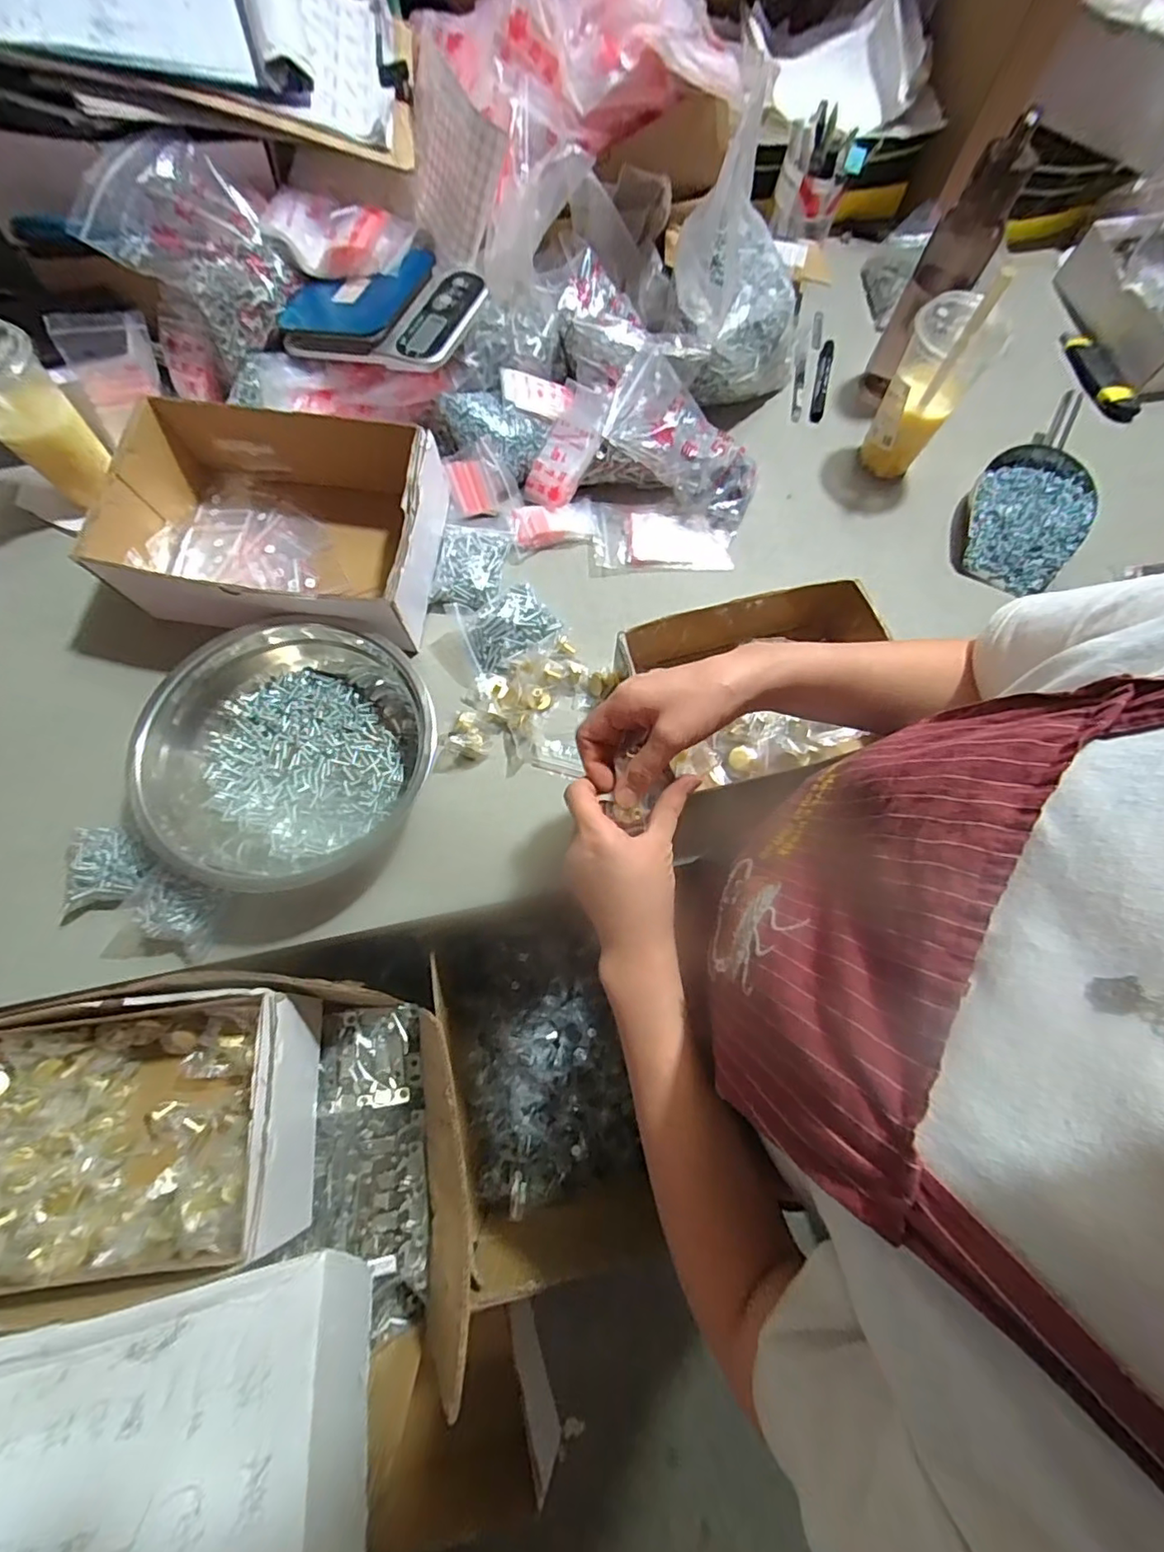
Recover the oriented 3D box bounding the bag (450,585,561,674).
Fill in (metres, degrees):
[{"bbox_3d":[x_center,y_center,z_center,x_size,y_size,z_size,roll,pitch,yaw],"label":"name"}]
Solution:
[{"bbox_3d":[-0.074,-0.157,0.597,0.095,0.026,0.069,-24,73,-9],"label":"bag"}]

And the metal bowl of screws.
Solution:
[{"bbox_3d":[-0.268,-0.025,0.529,0.259,0.069,0.236,0,71,-1],"label":"metal bowl of screws"}]

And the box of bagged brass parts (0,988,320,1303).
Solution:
[{"bbox_3d":[-0.396,0.304,0.498,0.294,0.105,0.204,-7,71,-4],"label":"box of bagged brass parts"}]

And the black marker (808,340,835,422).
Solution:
[{"bbox_3d":[0.318,-0.525,0.762,0.017,0.016,0.139,15,71,4],"label":"black marker"}]

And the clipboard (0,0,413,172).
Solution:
[{"bbox_3d":[-0.388,-0.745,0.535,0.433,0.063,0.262,-6,79,-20],"label":"clipboard"}]

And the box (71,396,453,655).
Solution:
[{"bbox_3d":[-0.302,-0.247,0.583,0.294,0.106,0.204,8,71,1],"label":"box"}]

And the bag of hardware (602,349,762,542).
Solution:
[{"bbox_3d":[0.114,-0.367,0.640,0.201,0.056,0.117,42,74,-11],"label":"bag of hardware"}]

